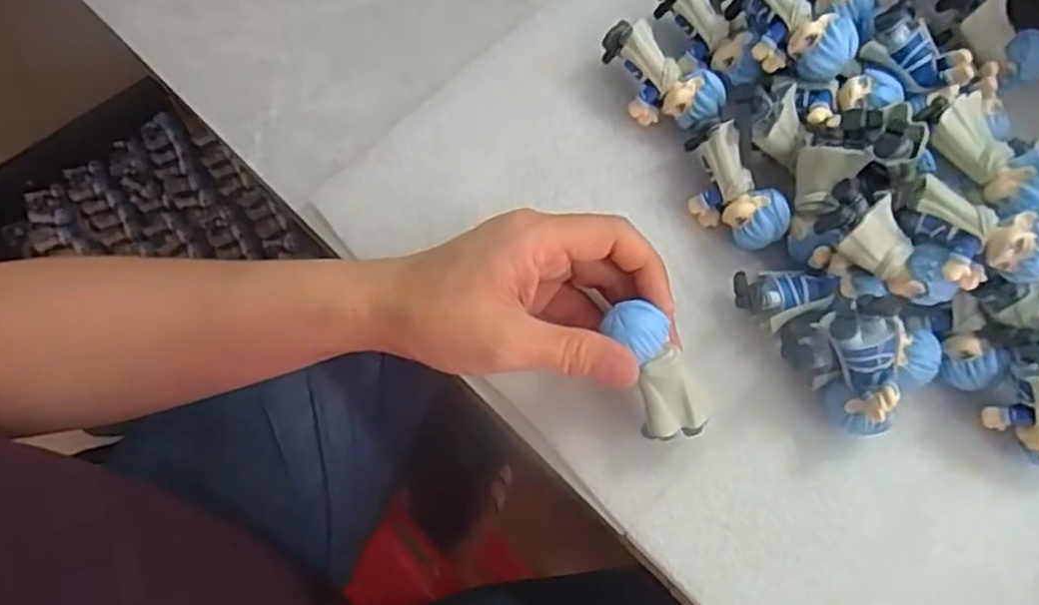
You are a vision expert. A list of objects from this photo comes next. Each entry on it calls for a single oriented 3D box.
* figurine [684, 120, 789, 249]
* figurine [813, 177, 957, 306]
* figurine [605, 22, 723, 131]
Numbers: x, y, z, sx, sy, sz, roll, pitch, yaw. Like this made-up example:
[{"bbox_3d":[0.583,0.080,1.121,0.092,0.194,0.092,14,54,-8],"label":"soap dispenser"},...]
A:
[{"bbox_3d":[0.094,-0.052,0.342,0.028,0.030,0.062,-34,78,-9],"label":"figurine"},{"bbox_3d":[0.150,-0.022,0.307,0.061,0.020,0.024,40,79,-6],"label":"figurine"},{"bbox_3d":[0.068,-0.106,0.357,0.062,0.030,0.036,31,77,7],"label":"figurine"}]

